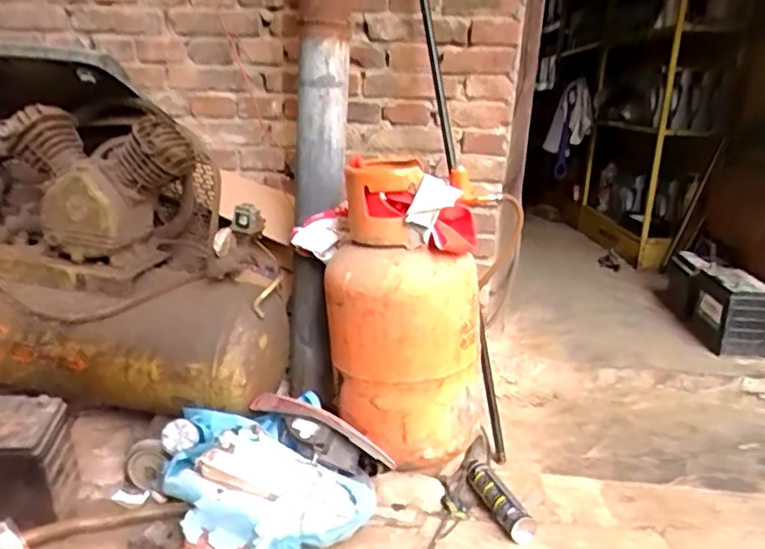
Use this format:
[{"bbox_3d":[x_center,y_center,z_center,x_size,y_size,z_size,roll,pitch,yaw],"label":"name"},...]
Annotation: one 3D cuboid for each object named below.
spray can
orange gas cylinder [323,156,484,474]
[{"bbox_3d":[0.225,0.439,1.226,0.051,0.048,0.240,-3,17,-20],"label":"spray can"},{"bbox_3d":[0.043,0.076,1.266,0.278,0.576,0.273,3,16,-1],"label":"orange gas cylinder"}]

